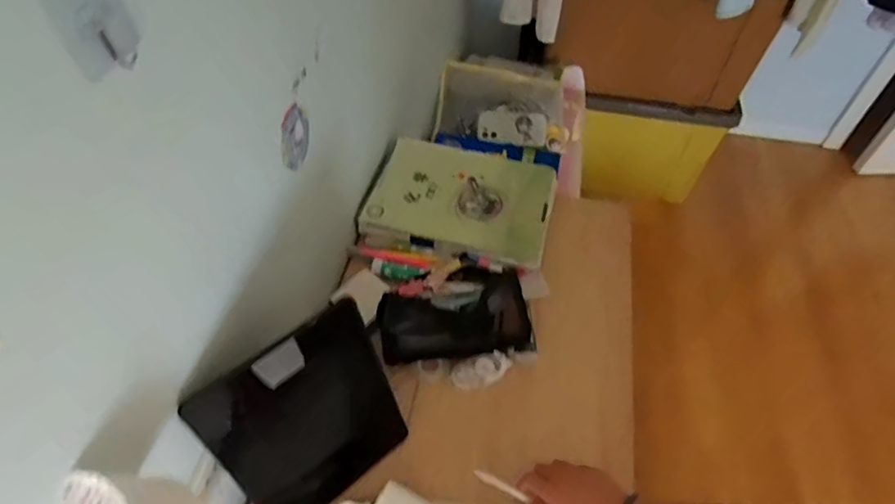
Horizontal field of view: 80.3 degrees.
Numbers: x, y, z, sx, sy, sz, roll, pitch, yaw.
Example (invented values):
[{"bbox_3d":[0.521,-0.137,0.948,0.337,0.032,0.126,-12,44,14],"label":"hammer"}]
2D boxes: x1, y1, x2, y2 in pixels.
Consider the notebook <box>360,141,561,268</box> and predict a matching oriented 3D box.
[{"bbox_3d":[0.027,-0.097,0.910,0.290,0.028,0.213,13,59,6],"label":"notebook"}]

